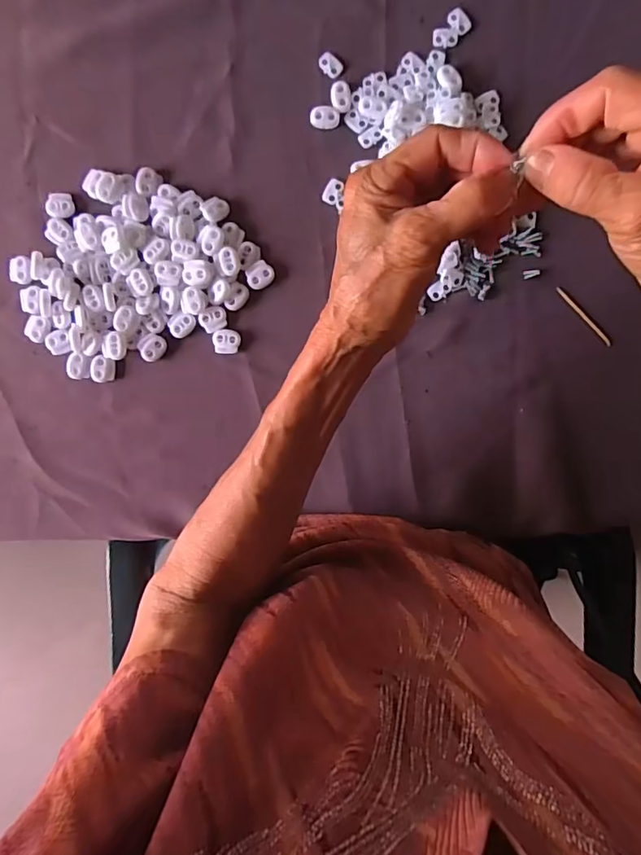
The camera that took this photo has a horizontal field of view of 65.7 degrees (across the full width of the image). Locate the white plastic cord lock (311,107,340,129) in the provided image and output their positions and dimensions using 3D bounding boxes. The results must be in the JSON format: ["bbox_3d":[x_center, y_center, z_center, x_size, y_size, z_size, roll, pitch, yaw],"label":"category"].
[{"bbox_3d":[0.004,-0.244,0.390,0.023,0.004,0.016,-2,94,1],"label":"white plastic cord lock"}]

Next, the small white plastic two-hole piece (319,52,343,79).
[{"bbox_3d":[0.008,-0.283,0.387,0.020,0.004,0.014,35,94,-1],"label":"small white plastic two-hole piece"}]

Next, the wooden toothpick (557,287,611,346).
[{"bbox_3d":[0.211,-0.089,0.395,0.005,0.004,0.062,-43,92,4],"label":"wooden toothpick"}]

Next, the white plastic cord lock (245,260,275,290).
[{"bbox_3d":[-0.049,-0.123,0.401,0.022,0.005,0.019,-29,93,3],"label":"white plastic cord lock"}]

